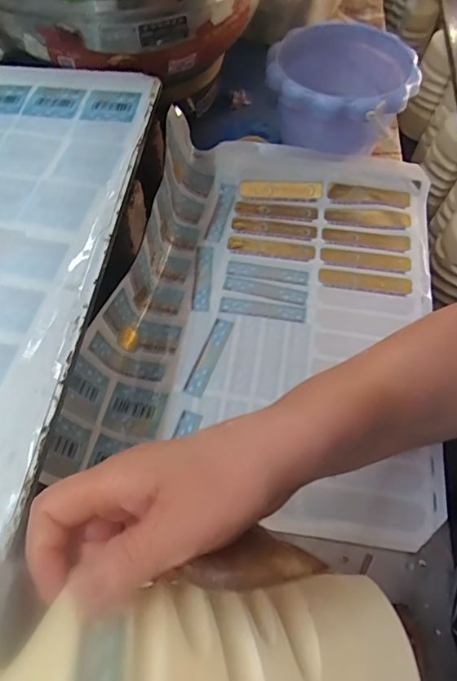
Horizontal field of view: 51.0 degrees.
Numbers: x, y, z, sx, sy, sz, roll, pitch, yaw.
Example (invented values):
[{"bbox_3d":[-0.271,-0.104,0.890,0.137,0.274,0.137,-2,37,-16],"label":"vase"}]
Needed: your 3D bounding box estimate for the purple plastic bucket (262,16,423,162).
[{"bbox_3d":[0.122,-0.276,0.534,0.147,0.086,0.158,2,59,-3],"label":"purple plastic bucket"}]

